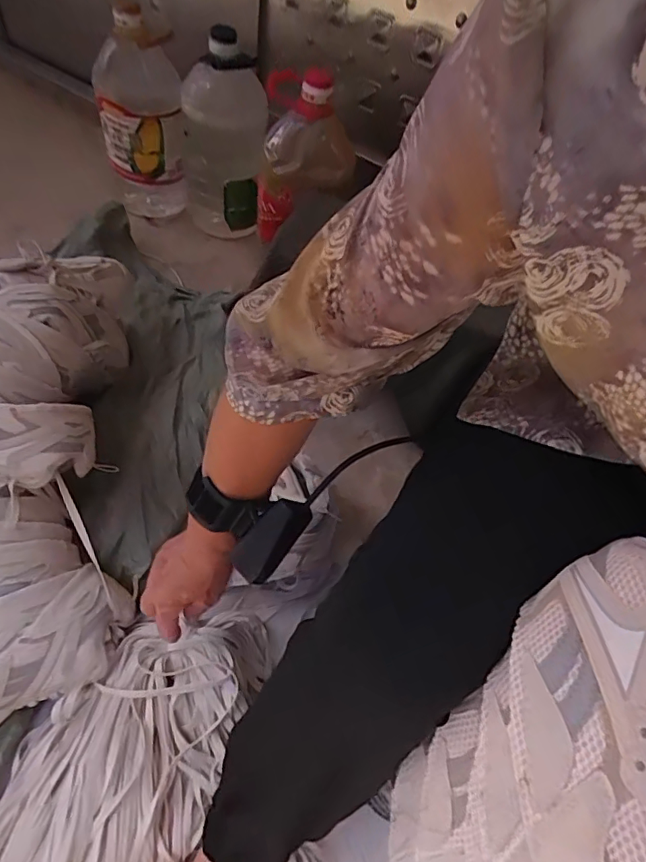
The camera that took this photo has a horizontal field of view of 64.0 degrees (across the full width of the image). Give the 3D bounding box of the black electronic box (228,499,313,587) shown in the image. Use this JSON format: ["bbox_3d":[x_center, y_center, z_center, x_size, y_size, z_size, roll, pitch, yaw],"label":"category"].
[{"bbox_3d":[-0.041,0.084,0.409,0.029,0.023,0.072,38,94,18],"label":"black electronic box"}]

